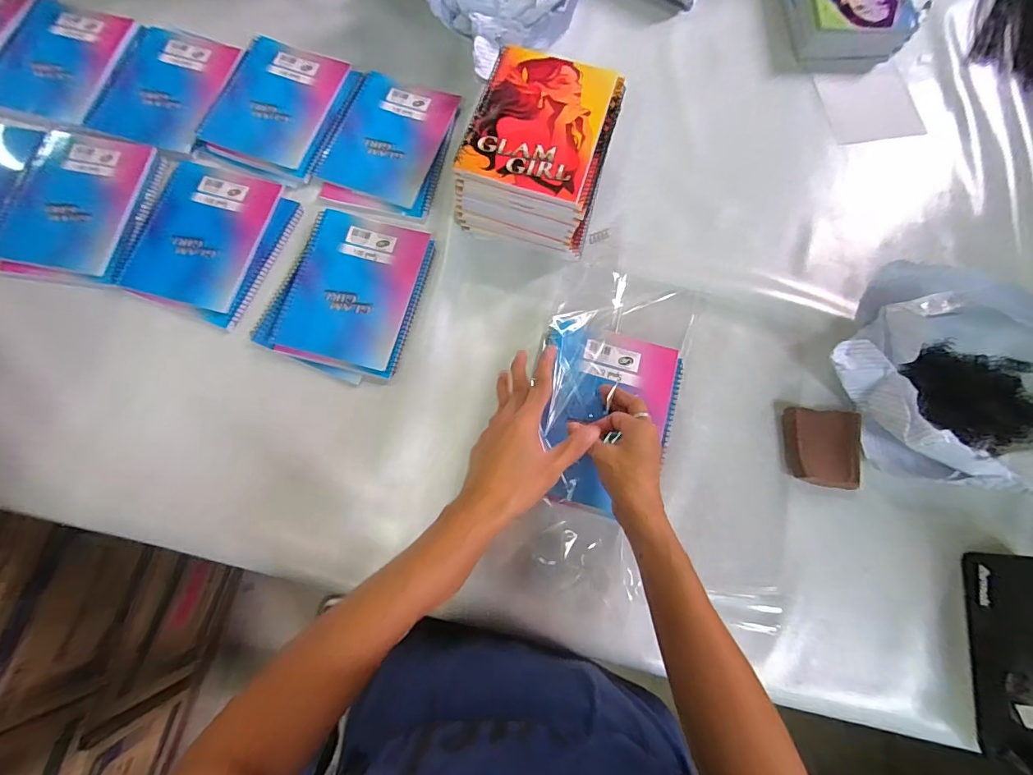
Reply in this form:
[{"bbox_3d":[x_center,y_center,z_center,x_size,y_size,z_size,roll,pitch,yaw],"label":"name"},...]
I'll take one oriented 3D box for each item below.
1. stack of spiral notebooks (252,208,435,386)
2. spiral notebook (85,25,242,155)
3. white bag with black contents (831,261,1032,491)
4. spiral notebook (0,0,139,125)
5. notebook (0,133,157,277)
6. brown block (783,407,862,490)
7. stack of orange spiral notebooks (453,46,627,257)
[{"bbox_3d":[-0.213,-0.121,0.580,0.170,0.014,0.208,16,74,3],"label":"stack of spiral notebooks"},{"bbox_3d":[-0.505,-0.439,0.658,0.167,0.008,0.196,17,74,3],"label":"spiral notebook"},{"bbox_3d":[0.525,-0.009,0.529,0.291,0.100,0.239,11,73,1],"label":"white bag with black contents"},{"bbox_3d":[-0.665,-0.478,0.664,0.165,0.018,0.191,19,74,3],"label":"spiral notebook"},{"bbox_3d":[-0.587,-0.251,0.600,0.154,0.011,0.198,12,74,1],"label":"notebook"},{"bbox_3d":[0.365,0.072,0.541,0.084,0.019,0.088,5,73,-1],"label":"brown block"},{"bbox_3d":[0.030,-0.295,0.590,0.164,0.112,0.202,16,74,3],"label":"stack of orange spiral notebooks"}]

